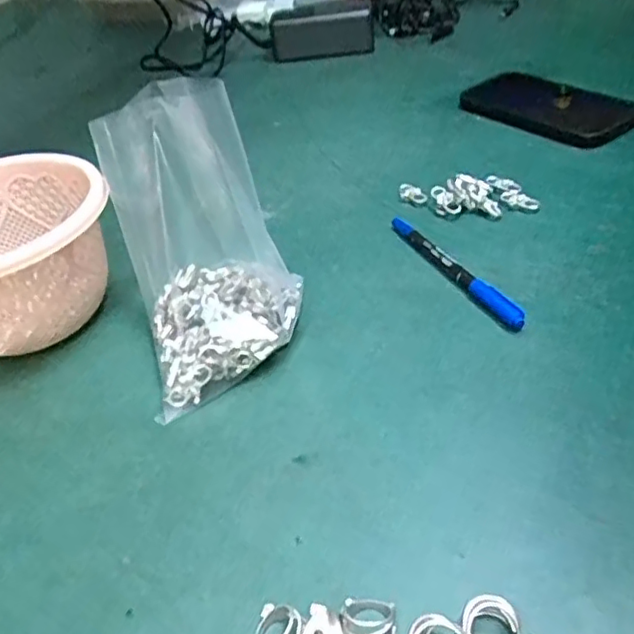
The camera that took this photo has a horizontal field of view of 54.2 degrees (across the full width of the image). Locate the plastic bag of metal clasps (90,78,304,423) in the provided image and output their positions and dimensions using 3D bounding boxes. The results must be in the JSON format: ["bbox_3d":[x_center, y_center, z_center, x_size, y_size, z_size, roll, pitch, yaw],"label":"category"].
[{"bbox_3d":[-0.069,-0.054,0.367,0.094,0.145,0.133,-18,42,-12],"label":"plastic bag of metal clasps"}]

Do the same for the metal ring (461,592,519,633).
[{"bbox_3d":[0.067,0.122,0.240,0.022,0.015,0.023,-4,41,4],"label":"metal ring"}]

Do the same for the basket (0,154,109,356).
[{"bbox_3d":[-0.207,-0.038,0.418,0.137,0.088,0.128,-26,44,-20],"label":"basket"}]

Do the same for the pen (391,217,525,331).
[{"bbox_3d":[0.091,-0.033,0.420,0.013,0.009,0.137,-23,43,-17],"label":"pen"}]

